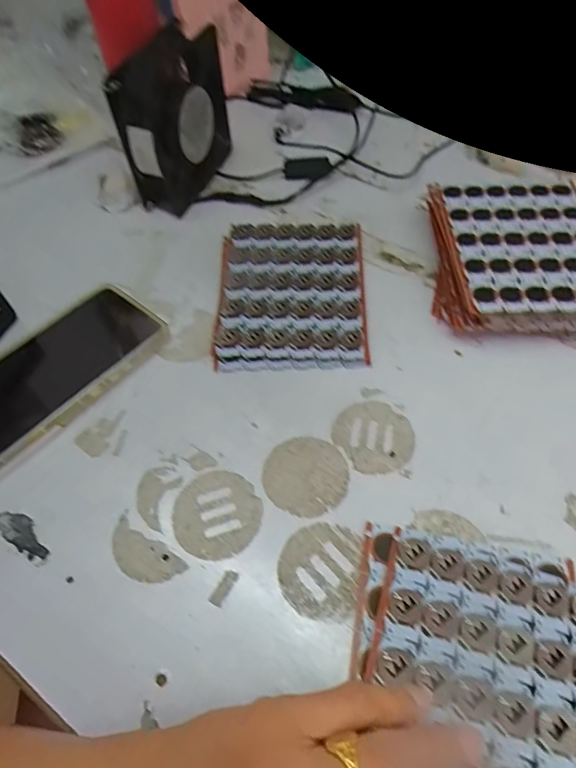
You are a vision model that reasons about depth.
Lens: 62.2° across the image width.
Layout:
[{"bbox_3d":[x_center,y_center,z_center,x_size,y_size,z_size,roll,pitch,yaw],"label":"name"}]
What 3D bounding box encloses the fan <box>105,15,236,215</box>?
[{"bbox_3d":[-0.101,-0.245,0.441,0.045,0.121,0.119,16,58,12],"label":"fan"}]

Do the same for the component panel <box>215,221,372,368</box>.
[{"bbox_3d":[0.003,-0.077,0.392,0.115,0.012,0.150,0,56,2],"label":"component panel"}]

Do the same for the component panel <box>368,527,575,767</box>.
[{"bbox_3d":[0.096,0.148,0.220,0.112,0.005,0.151,15,46,11],"label":"component panel"}]

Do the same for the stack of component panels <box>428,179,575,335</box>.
[{"bbox_3d":[0.181,-0.099,0.381,0.124,0.041,0.144,0,56,2],"label":"stack of component panels"}]

